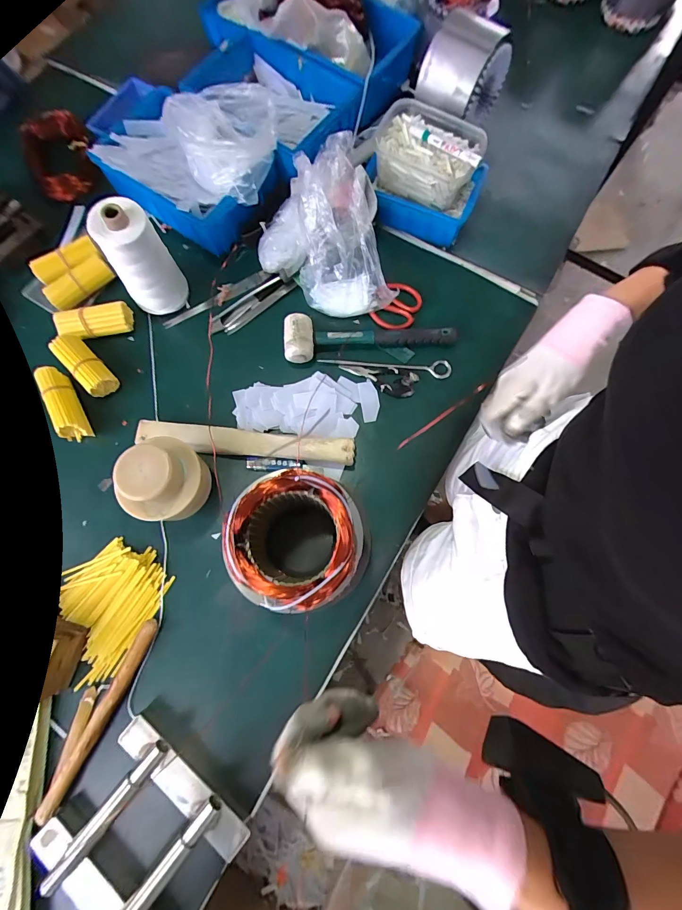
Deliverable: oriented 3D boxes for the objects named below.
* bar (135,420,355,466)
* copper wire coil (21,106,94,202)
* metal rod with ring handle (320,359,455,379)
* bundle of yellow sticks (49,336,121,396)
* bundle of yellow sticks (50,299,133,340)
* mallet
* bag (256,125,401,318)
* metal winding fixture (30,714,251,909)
[{"bbox_3d":[-0.144,-0.020,0.564,0.324,0.031,0.043,4,79,0],"label":"bar"},{"bbox_3d":[-0.505,-0.537,0.659,0.119,0.074,0.128,0,79,-1],"label":"copper wire coil"},{"bbox_3d":[0.074,-0.150,0.609,0.218,0.014,0.030,5,79,0],"label":"metal rod with ring handle"},{"bbox_3d":[-0.407,-0.141,0.580,0.048,0.041,0.110,-44,83,-10],"label":"bundle of yellow sticks"},{"bbox_3d":[-0.403,-0.219,0.596,0.110,0.035,0.047,-13,79,-5],"label":"bundle of yellow sticks"},{"bbox_3d":[0.049,-0.205,0.603,0.286,0.040,0.073,-7,78,-3],"label":"mallet"},{"bbox_3d":[-0.027,-0.345,0.580,0.200,0.134,0.212,-18,79,-5],"label":"bag"},{"bbox_3d":[-0.235,0.449,0.420,0.188,0.037,0.170,39,81,6],"label":"metal winding fixture"}]

